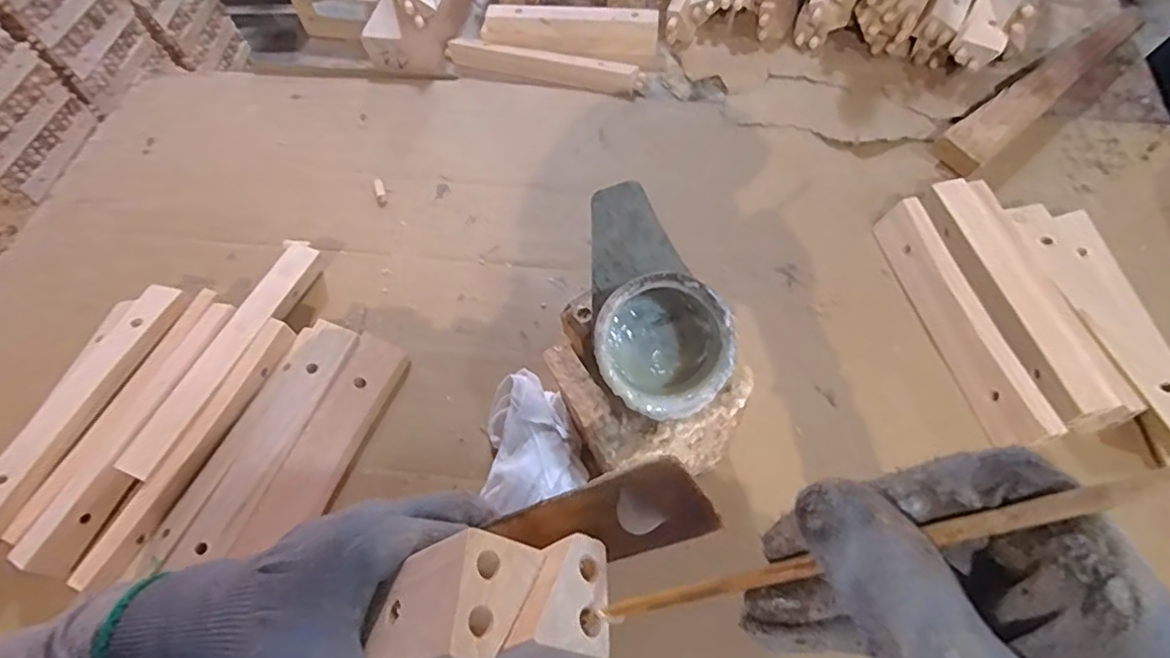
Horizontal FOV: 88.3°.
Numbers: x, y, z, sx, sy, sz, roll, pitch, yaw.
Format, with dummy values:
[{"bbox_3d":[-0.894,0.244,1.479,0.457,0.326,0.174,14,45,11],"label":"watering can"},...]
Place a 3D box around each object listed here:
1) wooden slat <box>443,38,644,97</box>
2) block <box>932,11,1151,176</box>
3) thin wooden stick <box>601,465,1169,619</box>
[{"bbox_3d":[-0.053,-0.336,0.764,0.259,0.022,0.036,15,62,13],"label":"wooden slat"},{"bbox_3d":[0.528,-0.279,0.685,0.364,0.031,0.047,-36,64,-15],"label":"block"},{"bbox_3d":[0.070,0.055,0.150,0.182,0.004,0.006,-33,50,36],"label":"thin wooden stick"}]

